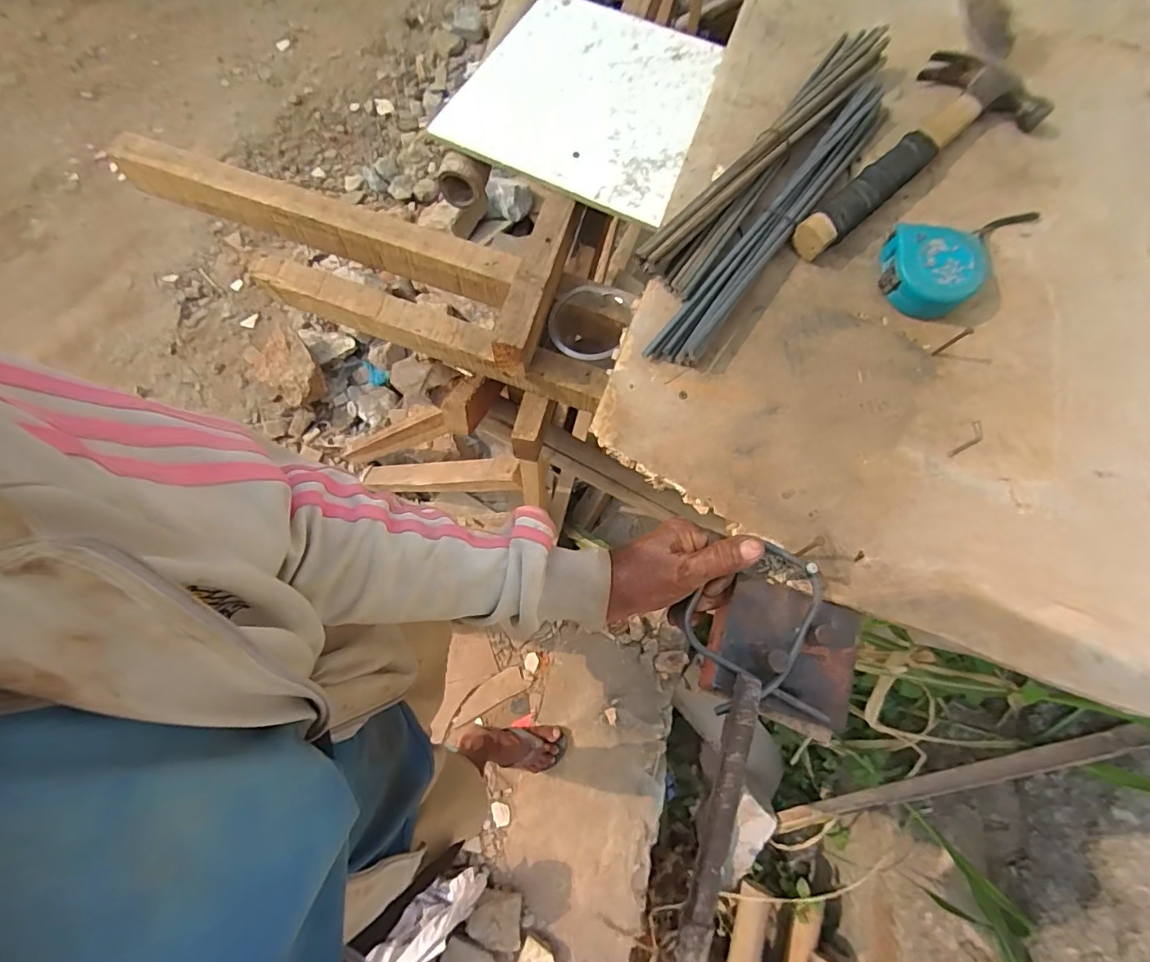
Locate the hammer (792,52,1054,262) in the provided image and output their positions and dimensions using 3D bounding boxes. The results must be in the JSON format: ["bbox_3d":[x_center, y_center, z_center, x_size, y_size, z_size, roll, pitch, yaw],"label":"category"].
[{"bbox_3d":[0.329,-0.349,0.535,0.341,0.037,0.124,-32,74,-12],"label":"hammer"}]

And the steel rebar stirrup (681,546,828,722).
[{"bbox_3d":[0.135,0.108,0.386,0.101,0.021,0.127,8,70,2],"label":"steel rebar stirrup"}]

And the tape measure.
[{"bbox_3d":[0.327,-0.192,0.477,0.081,0.046,0.075,8,70,2],"label":"tape measure"}]

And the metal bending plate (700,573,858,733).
[{"bbox_3d":[0.158,0.124,0.379,0.102,0.032,0.095,23,72,7],"label":"metal bending plate"}]

